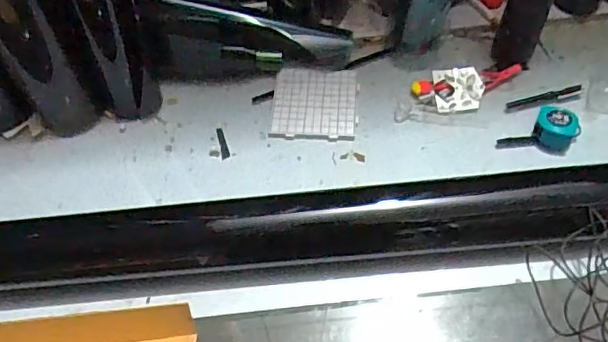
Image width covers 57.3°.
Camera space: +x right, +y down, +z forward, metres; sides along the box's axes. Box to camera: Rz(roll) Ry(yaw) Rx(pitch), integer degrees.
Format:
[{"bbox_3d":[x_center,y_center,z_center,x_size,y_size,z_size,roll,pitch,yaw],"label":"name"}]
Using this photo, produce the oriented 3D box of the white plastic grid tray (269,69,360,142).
[{"bbox_3d":[0.020,-0.122,0.986,0.148,0.008,0.146,2,57,5],"label":"white plastic grid tray"}]

